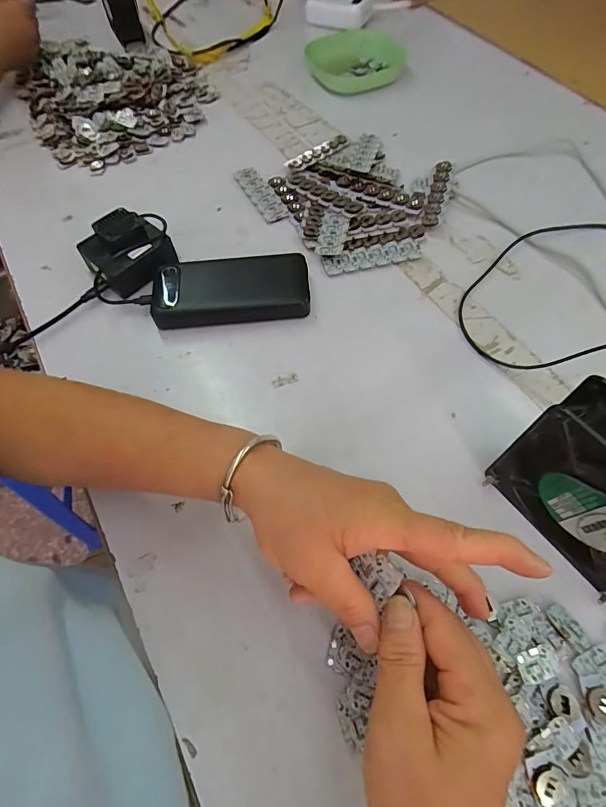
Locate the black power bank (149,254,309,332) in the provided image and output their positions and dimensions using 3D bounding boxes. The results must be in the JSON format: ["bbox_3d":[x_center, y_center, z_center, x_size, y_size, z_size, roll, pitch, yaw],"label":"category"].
[{"bbox_3d":[-0.073,-0.116,0.433,0.154,0.026,0.072,-5,61,-1],"label":"black power bank"}]

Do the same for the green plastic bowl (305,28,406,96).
[{"bbox_3d":[0.083,-0.540,0.659,0.141,0.029,0.138,-1,61,1],"label":"green plastic bowl"}]

